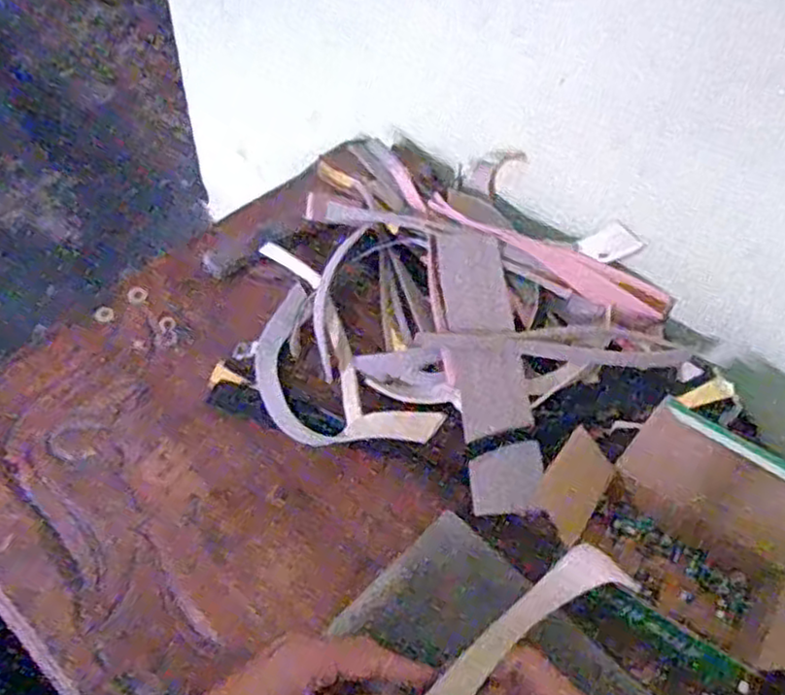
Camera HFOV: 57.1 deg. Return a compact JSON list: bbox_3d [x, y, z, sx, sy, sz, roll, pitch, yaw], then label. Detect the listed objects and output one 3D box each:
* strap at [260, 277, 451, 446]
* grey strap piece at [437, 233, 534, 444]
[{"bbox_3d":[-0.049,0.025,0.510,0.082,0.019,0.162,-38,68,-20],"label":"strap"},{"bbox_3d":[0.065,-0.012,0.513,0.049,0.019,0.156,-3,60,-7],"label":"grey strap piece"}]

